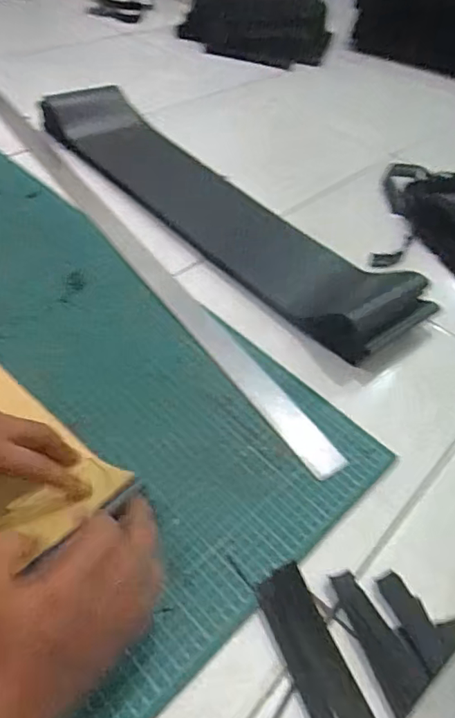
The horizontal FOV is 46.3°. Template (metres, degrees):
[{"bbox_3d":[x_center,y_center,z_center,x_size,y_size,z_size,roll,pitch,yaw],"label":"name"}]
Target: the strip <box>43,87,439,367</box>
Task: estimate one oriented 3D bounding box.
[{"bbox_3d":[-0.027,-0.246,0.805,0.169,0.064,0.719,-30,56,-30],"label":"strip"}]

